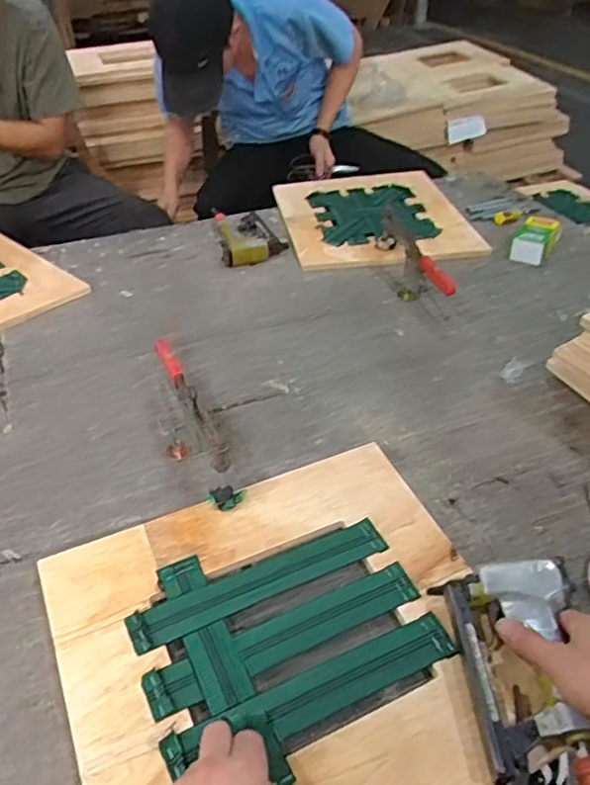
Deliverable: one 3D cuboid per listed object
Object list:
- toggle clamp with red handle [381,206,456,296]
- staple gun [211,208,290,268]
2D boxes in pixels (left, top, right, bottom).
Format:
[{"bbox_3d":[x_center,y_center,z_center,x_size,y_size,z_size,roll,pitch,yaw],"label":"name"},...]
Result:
[{"bbox_3d":[0.226,-0.251,1.138,0.030,0.093,0.284,-9,40,-10],"label":"toggle clamp with red handle"},{"bbox_3d":[-0.096,-0.355,1.318,0.145,0.054,0.217,-8,41,-9],"label":"staple gun"}]

